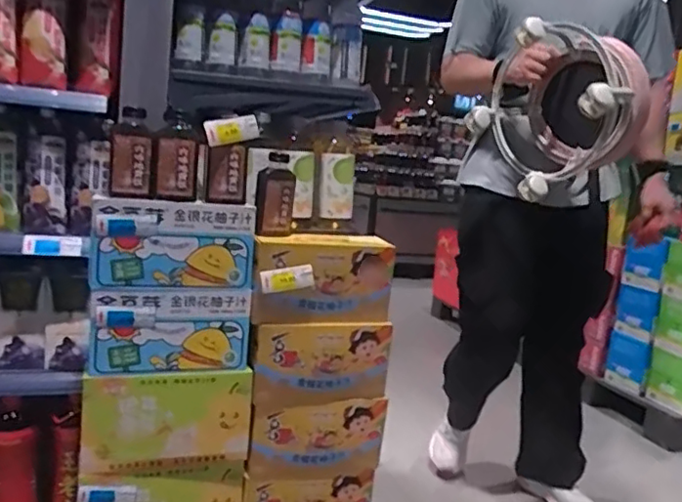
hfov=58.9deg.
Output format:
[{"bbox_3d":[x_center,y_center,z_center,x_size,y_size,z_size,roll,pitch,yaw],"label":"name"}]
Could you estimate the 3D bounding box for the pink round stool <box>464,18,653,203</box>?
[{"bbox_3d":[0.467,-0.306,1.337,0.228,0.347,0.338,-1,10,-37],"label":"pink round stool"}]

